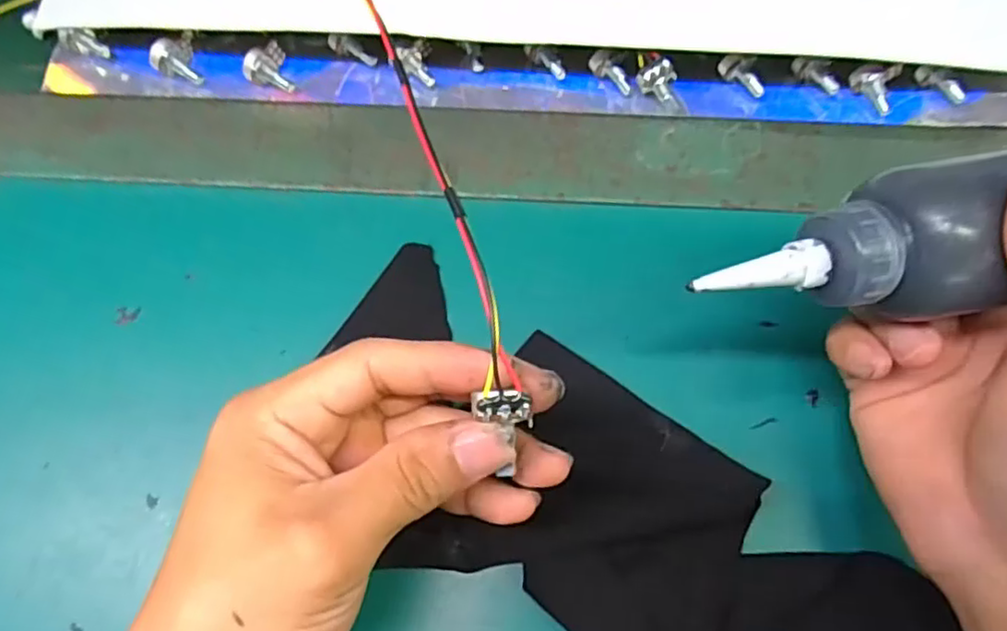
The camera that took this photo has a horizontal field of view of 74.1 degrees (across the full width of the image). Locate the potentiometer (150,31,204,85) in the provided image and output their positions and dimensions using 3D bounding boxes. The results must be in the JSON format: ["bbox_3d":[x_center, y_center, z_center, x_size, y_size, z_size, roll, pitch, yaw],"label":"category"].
[{"bbox_3d":[-0.168,-0.132,0.343,0.019,0.025,0.022,-14,69,-4],"label":"potentiometer"}]

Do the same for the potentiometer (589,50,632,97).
[{"bbox_3d":[0.053,-0.119,0.331,0.026,0.011,0.008,42,74,-12],"label":"potentiometer"}]

